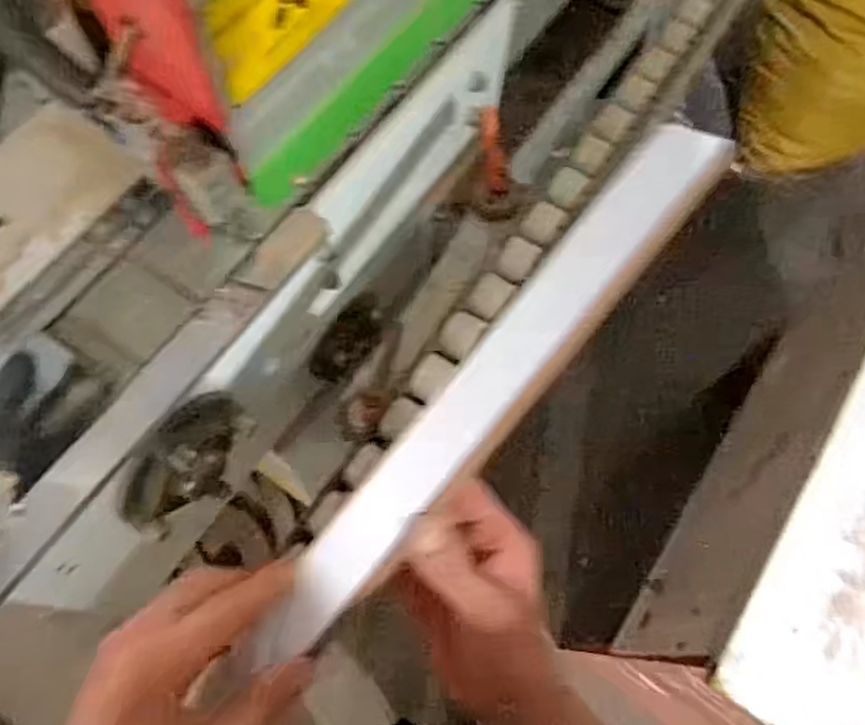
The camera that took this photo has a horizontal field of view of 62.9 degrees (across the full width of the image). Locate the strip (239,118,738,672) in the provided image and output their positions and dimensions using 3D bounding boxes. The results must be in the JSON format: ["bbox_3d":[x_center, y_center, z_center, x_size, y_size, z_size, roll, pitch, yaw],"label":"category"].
[{"bbox_3d":[0.028,0.014,0.372,0.349,0.011,0.046,-50,57,-1],"label":"strip"}]

